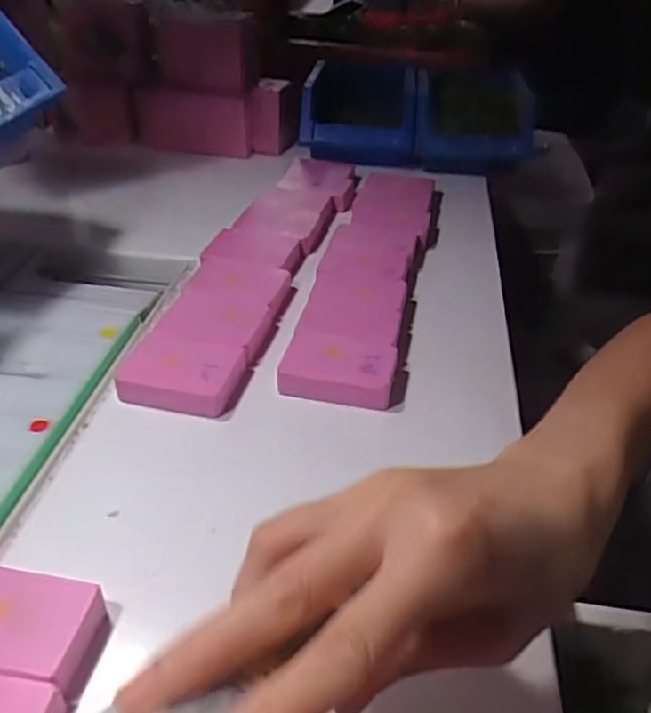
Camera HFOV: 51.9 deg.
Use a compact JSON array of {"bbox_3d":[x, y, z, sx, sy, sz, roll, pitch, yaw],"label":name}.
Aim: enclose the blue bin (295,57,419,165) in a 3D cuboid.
[{"bbox_3d":[0.043,-0.297,0.785,0.126,0.079,0.190,2,35,6],"label":"blue bin"}]

